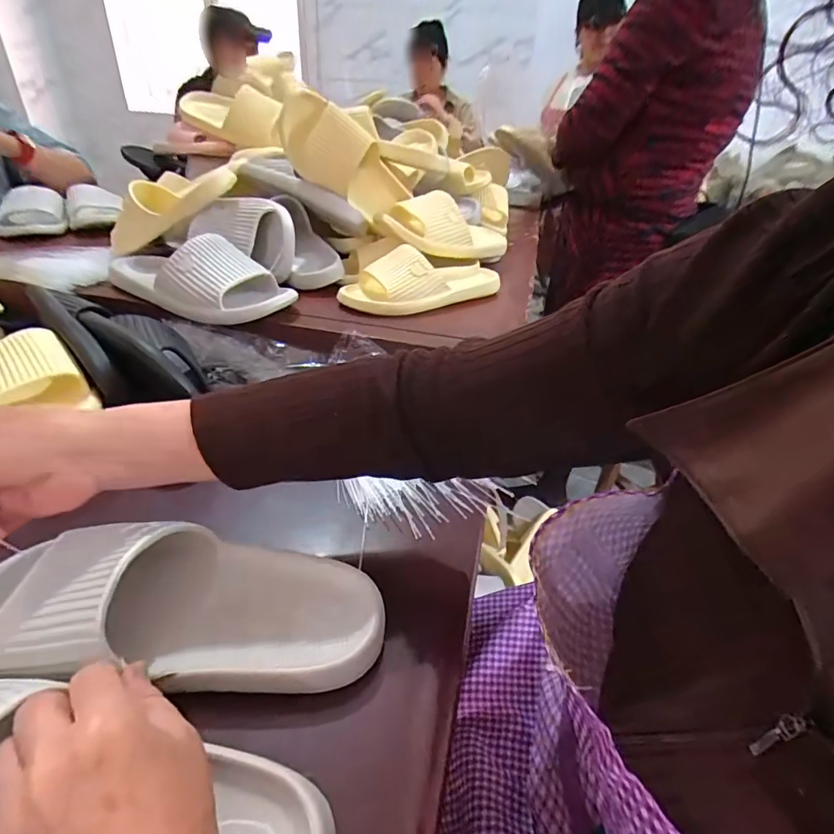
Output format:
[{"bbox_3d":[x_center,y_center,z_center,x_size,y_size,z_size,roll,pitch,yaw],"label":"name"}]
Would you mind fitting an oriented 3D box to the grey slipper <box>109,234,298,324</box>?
[{"bbox_3d":[-0.294,-0.200,0.629,0.271,0.071,0.126,26,39,30],"label":"grey slipper"}]

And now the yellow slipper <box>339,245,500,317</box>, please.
[{"bbox_3d":[0.012,-0.200,0.679,0.254,0.069,0.096,-19,40,-32],"label":"yellow slipper"}]

